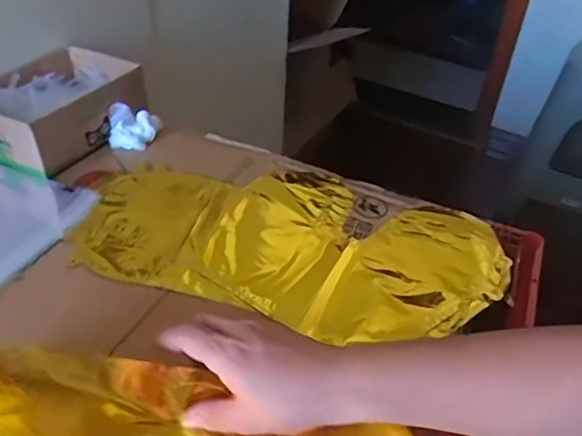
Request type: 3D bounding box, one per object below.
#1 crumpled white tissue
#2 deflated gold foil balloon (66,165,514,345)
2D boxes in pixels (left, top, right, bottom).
[{"bbox_3d":[-0.189,-0.112,0.689,0.066,0.037,0.048,-11,42,-17],"label":"crumpled white tissue"},{"bbox_3d":[0.001,0.016,0.565,0.406,0.015,0.201,12,41,11],"label":"deflated gold foil balloon"}]

